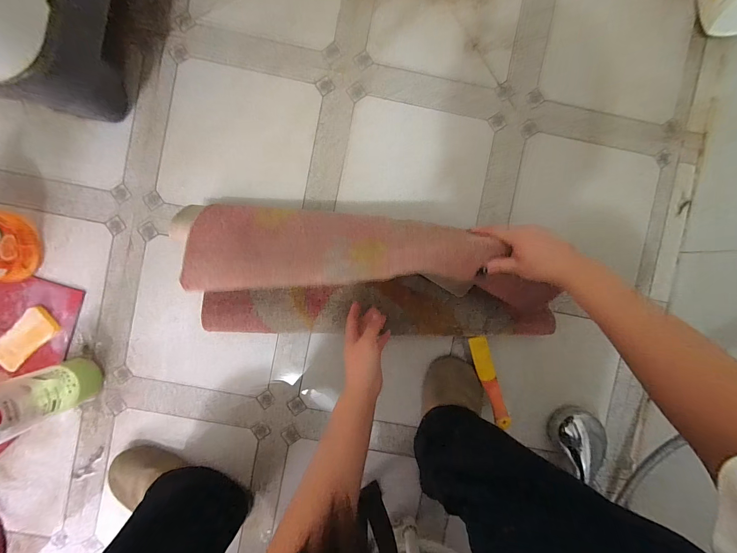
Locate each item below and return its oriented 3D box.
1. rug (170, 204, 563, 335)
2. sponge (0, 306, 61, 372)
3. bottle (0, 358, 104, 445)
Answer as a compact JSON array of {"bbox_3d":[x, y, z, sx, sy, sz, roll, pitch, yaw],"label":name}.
[{"bbox_3d":[0.001,0.019,0.462,0.549,0.163,0.210,8,91,-3],"label":"rug"},{"bbox_3d":[-0.565,0.100,0.522,0.054,0.016,0.108,44,90,-3],"label":"sponge"},{"bbox_3d":[-0.473,0.173,0.438,0.060,0.214,0.075,-24,92,-1],"label":"bottle"}]

